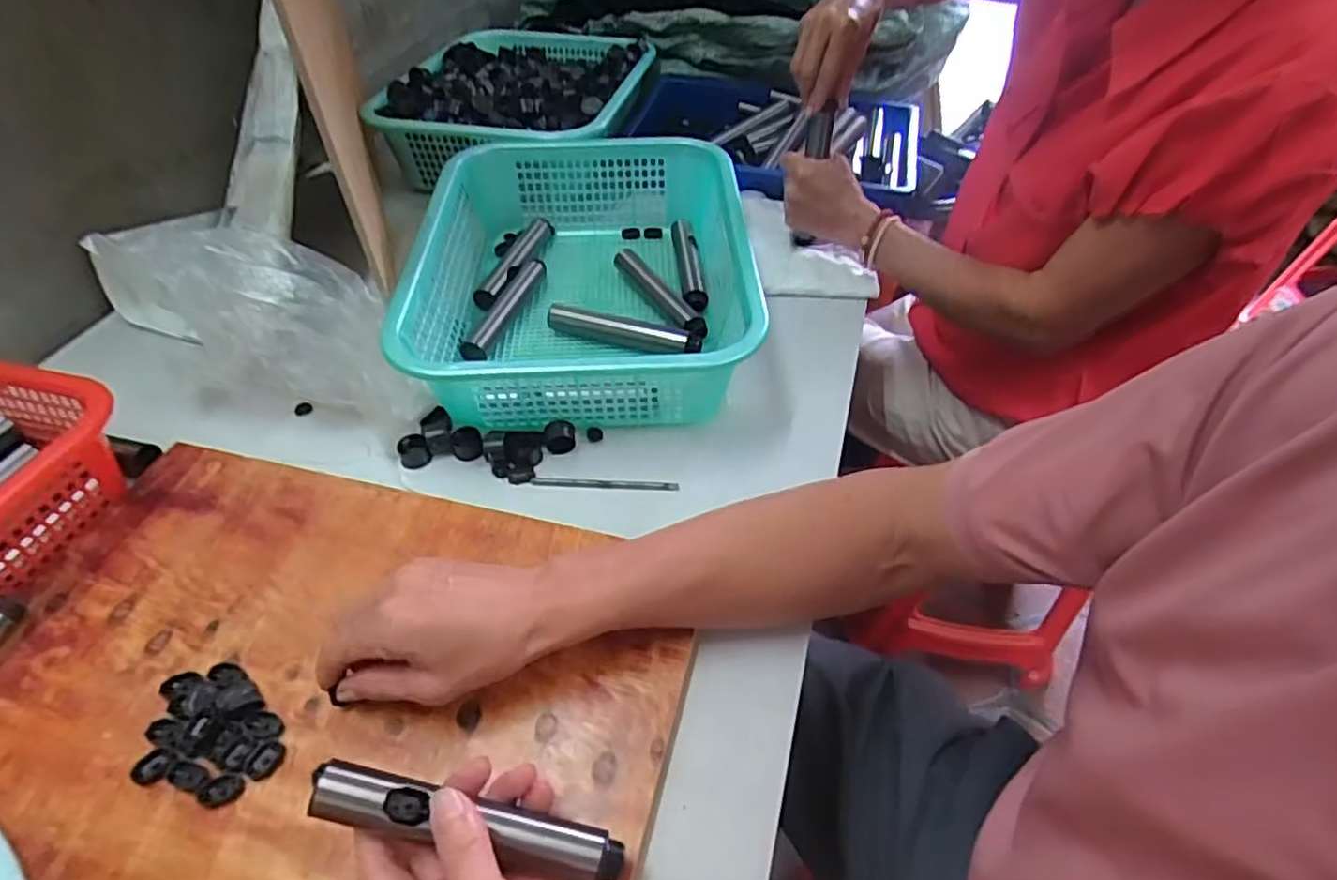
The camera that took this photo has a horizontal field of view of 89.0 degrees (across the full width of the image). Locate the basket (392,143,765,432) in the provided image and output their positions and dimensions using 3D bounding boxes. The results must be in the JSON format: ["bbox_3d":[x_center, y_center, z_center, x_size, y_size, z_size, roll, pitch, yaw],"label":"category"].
[{"bbox_3d":[-0.076,-0.153,0.638,0.283,0.107,0.337,-1,48,-2],"label":"basket"}]

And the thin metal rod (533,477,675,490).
[{"bbox_3d":[-0.051,0.035,0.546,0.116,0.006,0.007,3,48,2],"label":"thin metal rod"}]

